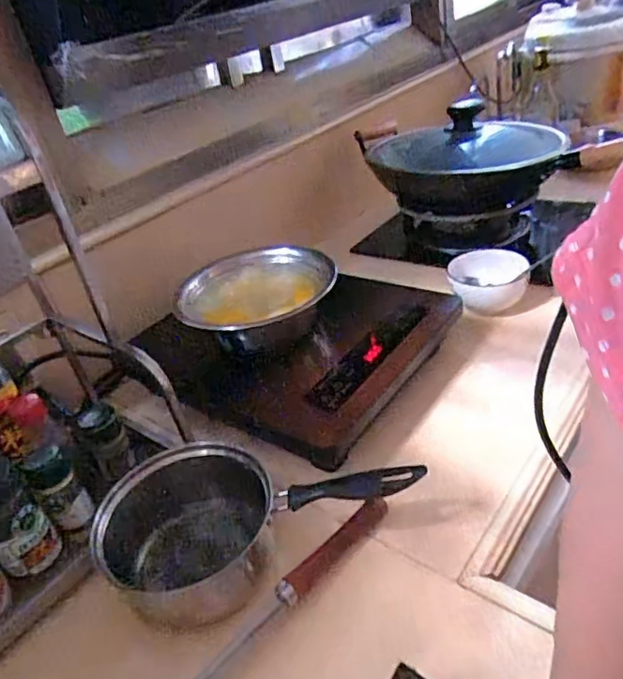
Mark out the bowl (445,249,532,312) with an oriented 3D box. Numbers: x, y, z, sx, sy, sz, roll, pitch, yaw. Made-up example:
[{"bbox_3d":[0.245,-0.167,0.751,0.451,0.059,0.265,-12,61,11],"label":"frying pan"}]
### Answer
[{"bbox_3d":[0.262,-0.088,0.827,0.109,0.056,0.099,2,35,21],"label":"bowl"}]

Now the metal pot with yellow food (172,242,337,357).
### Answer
[{"bbox_3d":[-0.071,-0.058,0.730,0.195,0.049,0.201,-8,33,5],"label":"metal pot with yellow food"}]

